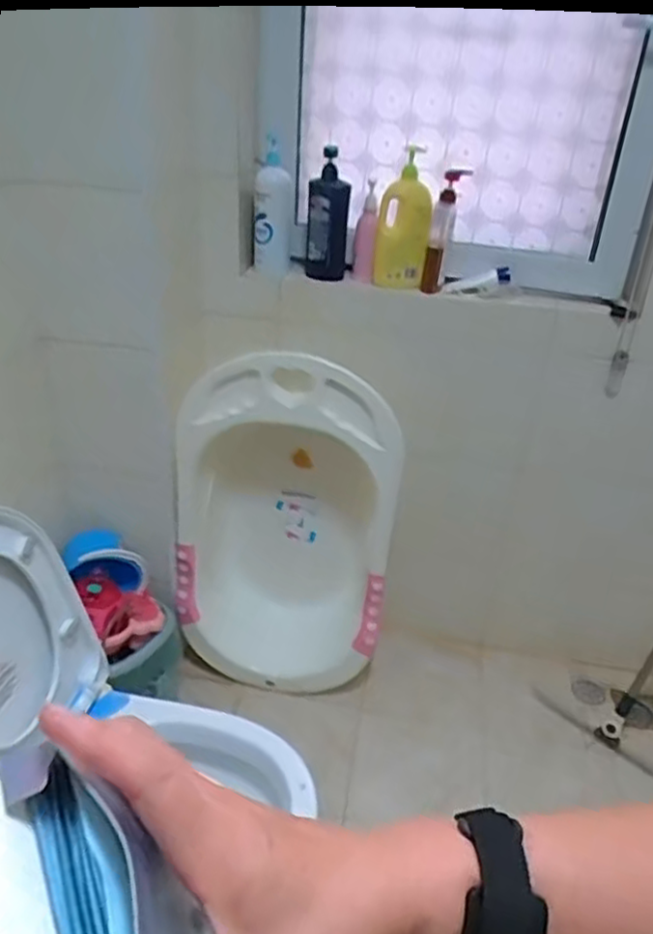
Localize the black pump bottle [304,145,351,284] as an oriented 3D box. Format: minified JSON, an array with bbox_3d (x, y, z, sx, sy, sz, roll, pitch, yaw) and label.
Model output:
[{"bbox_3d":[0.003,-0.547,1.548,0.093,0.278,0.079,1,29,-2],"label":"black pump bottle"}]

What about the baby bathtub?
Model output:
[{"bbox_3d":[-0.096,0.130,1.700,0.499,0.822,0.256,8,30,10],"label":"baby bathtub"}]

